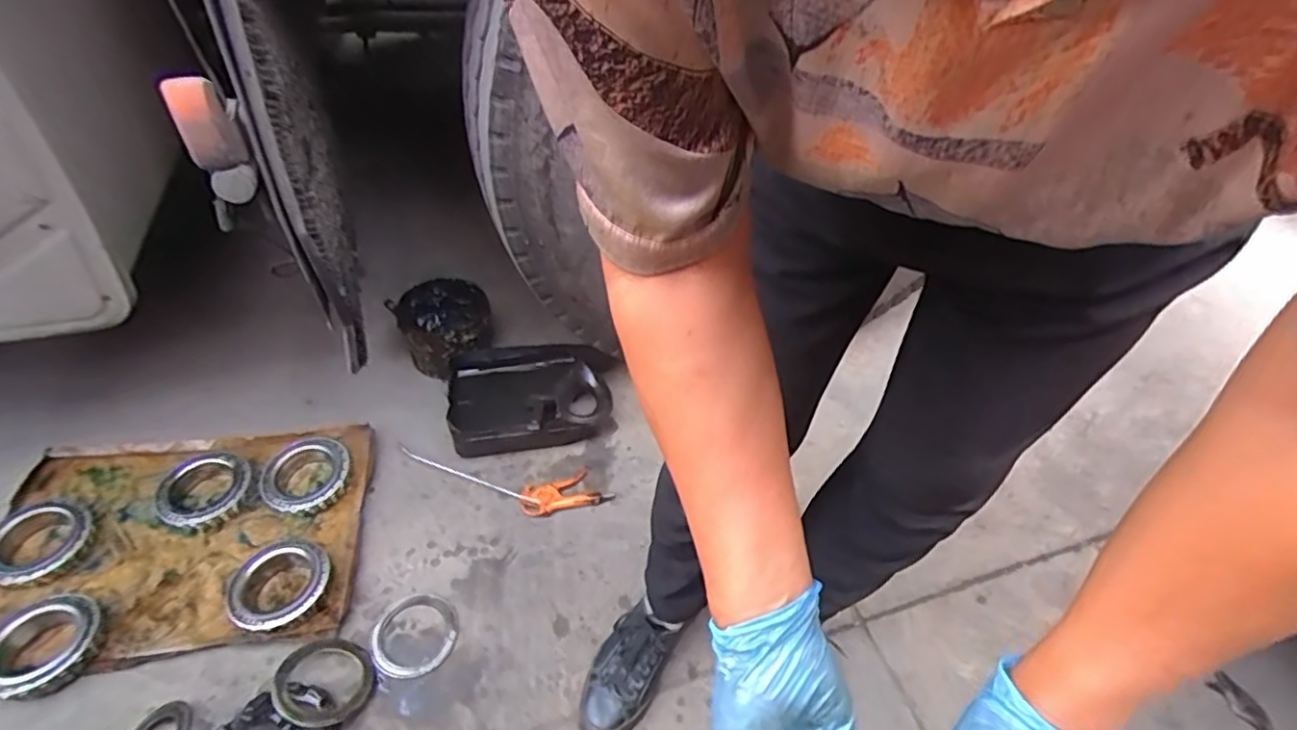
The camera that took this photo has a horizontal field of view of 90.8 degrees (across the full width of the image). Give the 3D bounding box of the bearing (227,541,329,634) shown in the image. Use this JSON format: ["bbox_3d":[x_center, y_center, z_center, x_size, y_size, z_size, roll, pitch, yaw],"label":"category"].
[{"bbox_3d":[-0.551,0.334,0.961,0.137,0.046,0.136,3,46,-3],"label":"bearing"}]

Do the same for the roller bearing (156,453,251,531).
[{"bbox_3d":[-0.736,0.204,1.066,0.129,0.047,0.140,3,46,-3],"label":"roller bearing"}]

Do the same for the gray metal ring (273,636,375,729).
[{"bbox_3d":[-0.441,0.428,0.873,0.126,0.026,0.125,13,31,-8],"label":"gray metal ring"}]

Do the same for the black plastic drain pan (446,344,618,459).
[{"bbox_3d":[-0.223,0.056,1.219,0.317,0.101,0.252,-3,46,-8],"label":"black plastic drain pan"}]

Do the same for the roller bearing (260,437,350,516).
[{"bbox_3d":[-0.588,0.188,1.105,0.132,0.030,0.142,3,46,-3],"label":"roller bearing"}]

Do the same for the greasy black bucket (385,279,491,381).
[{"bbox_3d":[-0.415,-0.073,1.295,0.179,0.132,0.185,-23,52,-25],"label":"greasy black bucket"}]

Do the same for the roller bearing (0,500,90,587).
[{"bbox_3d":[-0.947,0.274,0.990,0.138,0.038,0.135,37,54,27],"label":"roller bearing"}]

